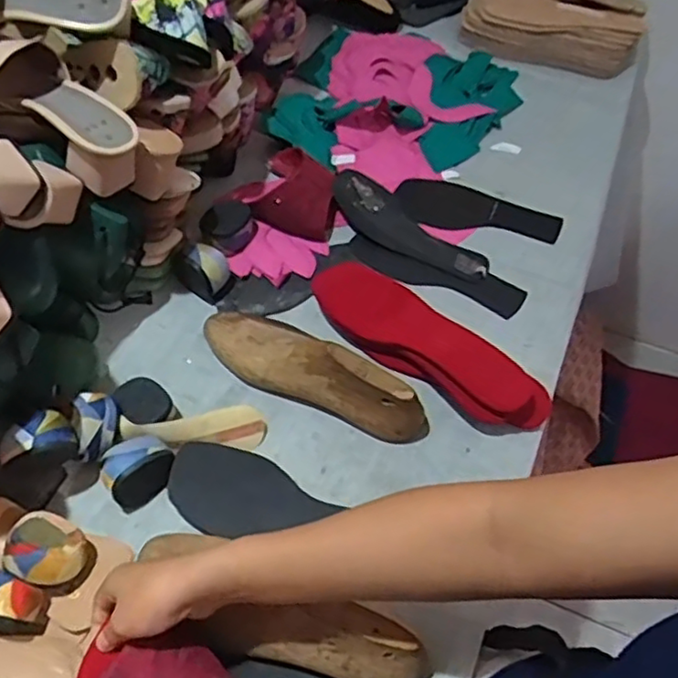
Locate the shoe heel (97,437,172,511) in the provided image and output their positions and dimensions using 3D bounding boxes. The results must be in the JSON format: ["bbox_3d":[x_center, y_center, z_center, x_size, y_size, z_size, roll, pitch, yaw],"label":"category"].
[{"bbox_3d":[-0.179,0.115,0.580,0.065,0.041,0.047,-33,62,-22],"label":"shoe heel"}]

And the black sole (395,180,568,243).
[{"bbox_3d":[0.172,-0.158,0.804,0.199,0.011,0.085,19,55,13],"label":"black sole"}]

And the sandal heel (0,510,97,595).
[{"bbox_3d":[-0.238,0.177,0.534,0.054,0.054,0.053,20,57,15],"label":"sandal heel"}]

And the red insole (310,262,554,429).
[{"bbox_3d":[0.090,0.004,0.657,0.263,0.043,0.079,32,60,19],"label":"red insole"}]

